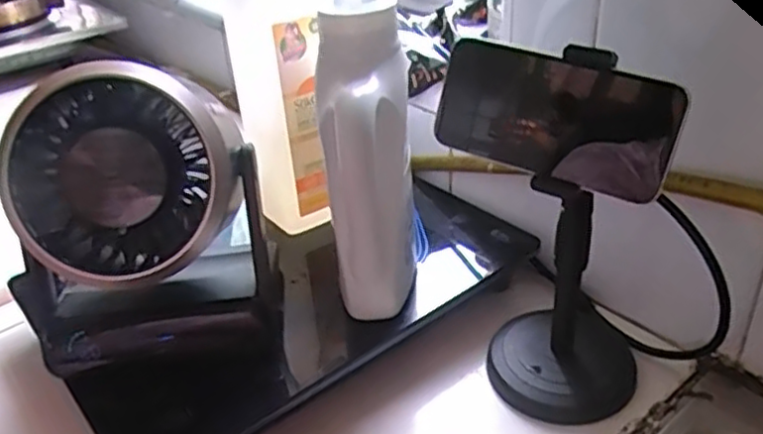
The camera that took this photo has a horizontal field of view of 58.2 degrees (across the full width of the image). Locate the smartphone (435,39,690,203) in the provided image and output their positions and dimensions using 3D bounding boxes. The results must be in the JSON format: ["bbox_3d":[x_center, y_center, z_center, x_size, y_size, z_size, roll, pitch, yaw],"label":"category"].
[{"bbox_3d":[0.100,-0.058,0.407,0.142,0.069,0.013,22,22,30],"label":"smartphone"}]

